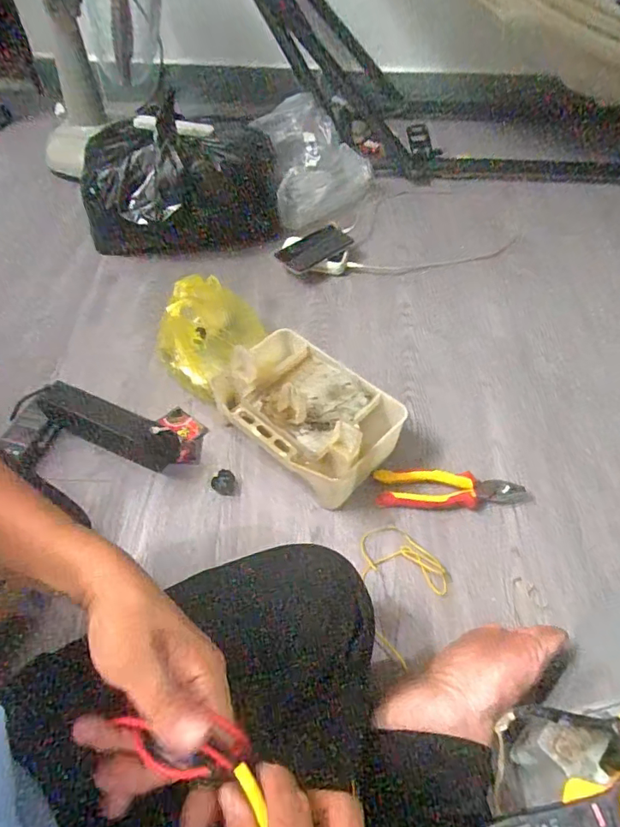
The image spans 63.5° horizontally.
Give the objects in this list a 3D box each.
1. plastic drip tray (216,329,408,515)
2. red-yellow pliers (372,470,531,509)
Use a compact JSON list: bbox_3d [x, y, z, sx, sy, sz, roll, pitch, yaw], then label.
[{"bbox_3d":[-0.009,-0.002,0.703,0.248,0.081,0.179,38,61,24],"label":"plastic drip tray"},{"bbox_3d":[0.189,0.102,0.674,0.196,0.022,0.047,3,53,0],"label":"red-yellow pliers"}]

